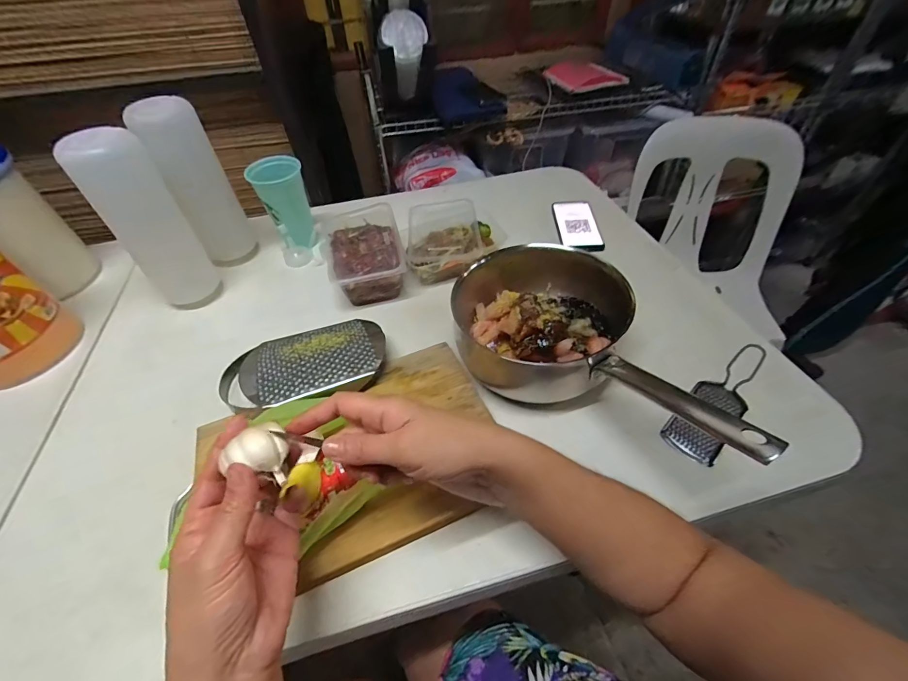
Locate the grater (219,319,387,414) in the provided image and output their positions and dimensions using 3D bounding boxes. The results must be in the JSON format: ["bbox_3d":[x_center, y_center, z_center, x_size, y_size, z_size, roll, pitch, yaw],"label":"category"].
[{"bbox_3d":[-0.189,0.028,0.492,0.201,0.017,0.124,-16,49,-11],"label":"grater"}]

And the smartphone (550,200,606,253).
[{"bbox_3d":[0.225,-0.214,0.712,0.072,0.015,0.133,-4,53,6],"label":"smartphone"}]

